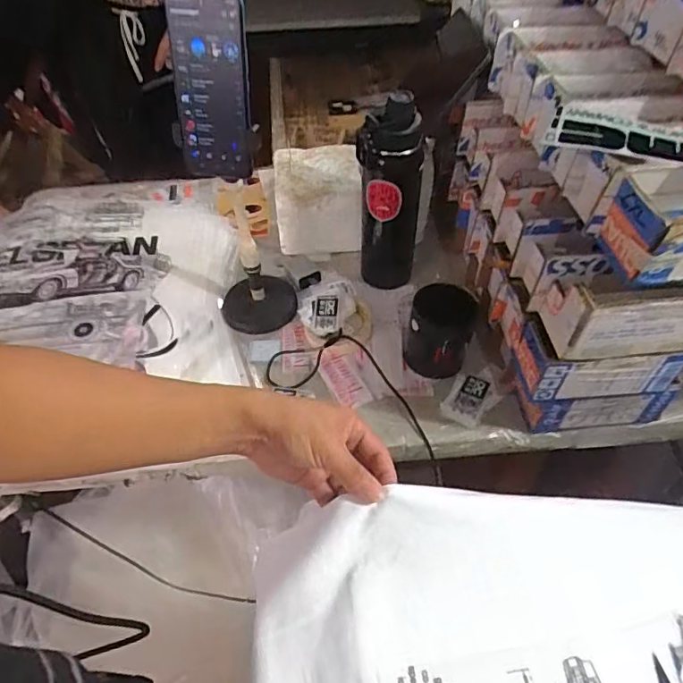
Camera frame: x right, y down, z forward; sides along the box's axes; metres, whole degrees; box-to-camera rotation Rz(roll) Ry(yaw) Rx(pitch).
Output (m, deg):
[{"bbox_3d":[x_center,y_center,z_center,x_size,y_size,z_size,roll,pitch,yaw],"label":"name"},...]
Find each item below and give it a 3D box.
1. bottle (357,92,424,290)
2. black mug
[{"bbox_3d":[0.063,-0.184,0.725,0.086,0.295,0.084,4,50,5],"label":"bottle"},{"bbox_3d":[0.126,-0.012,0.671,0.080,0.099,0.068,12,51,11],"label":"black mug"}]

